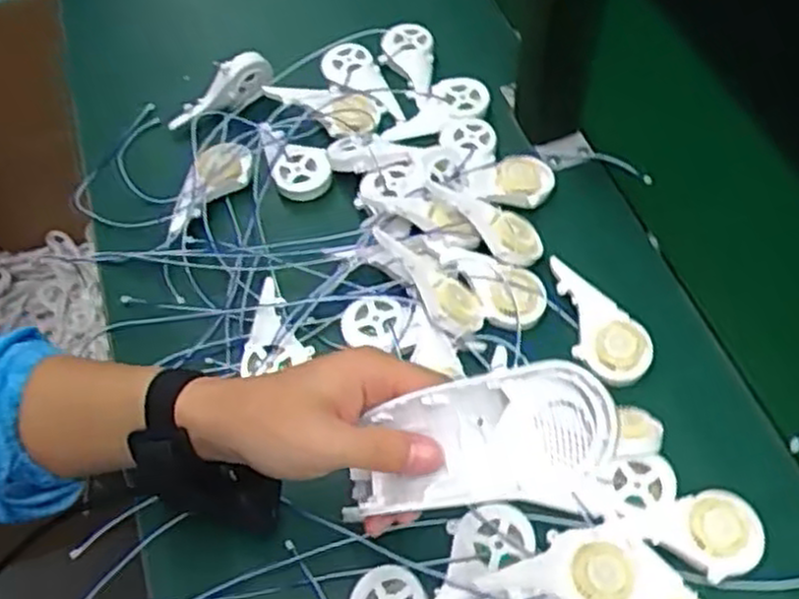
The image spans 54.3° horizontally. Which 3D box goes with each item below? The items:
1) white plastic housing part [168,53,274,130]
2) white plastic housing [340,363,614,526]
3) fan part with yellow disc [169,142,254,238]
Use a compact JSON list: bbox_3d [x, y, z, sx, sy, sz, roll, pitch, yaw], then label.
[{"bbox_3d":[-0.149,-0.169,0.640,0.094,0.031,0.025,-31,61,5],"label":"white plastic housing part"},{"bbox_3d":[0.024,0.069,0.353,0.027,0.158,0.051,27,51,-34],"label":"white plastic housing"},{"bbox_3d":[-0.150,-0.086,0.592,0.041,0.014,0.088,36,66,23],"label":"fan part with yellow disc"}]

